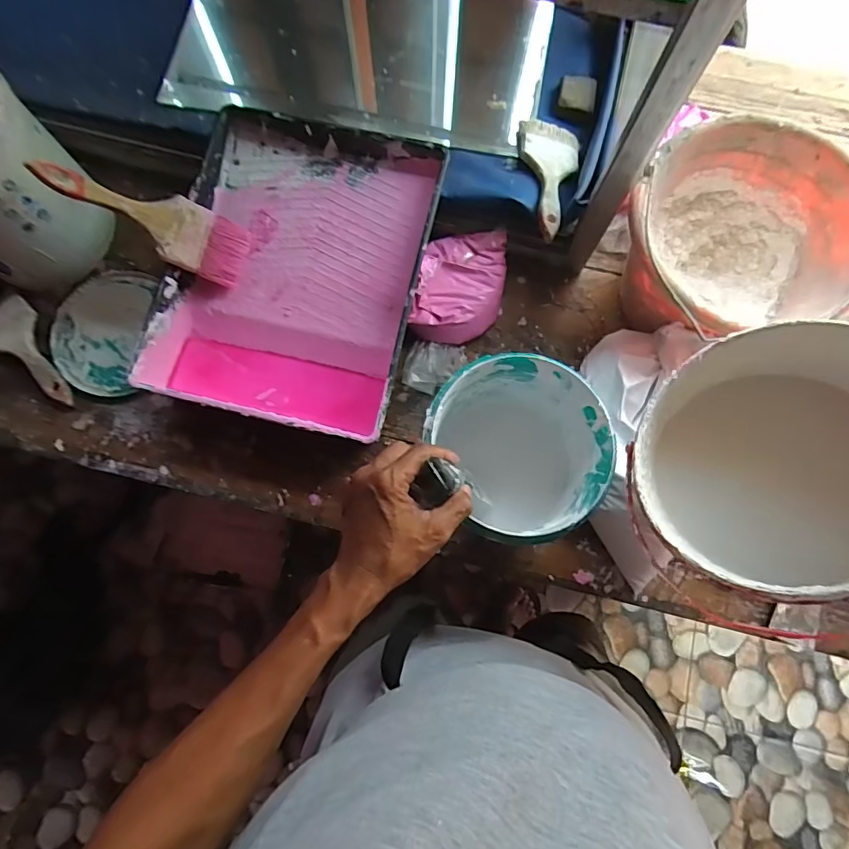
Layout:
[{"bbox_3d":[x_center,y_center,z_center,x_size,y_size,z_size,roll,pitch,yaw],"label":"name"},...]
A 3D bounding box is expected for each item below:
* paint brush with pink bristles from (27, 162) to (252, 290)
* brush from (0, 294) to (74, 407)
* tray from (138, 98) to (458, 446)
[{"bbox_3d":[-0.293,-0.224,0.543,0.200,0.016,0.075,20,76,-34],"label":"paint brush with pink bristles"},{"bbox_3d":[-0.485,-0.090,0.620,0.165,0.016,0.071,41,81,8],"label":"brush"},{"bbox_3d":[-0.146,-0.174,0.602,0.283,0.083,0.357,13,79,3],"label":"tray"}]

